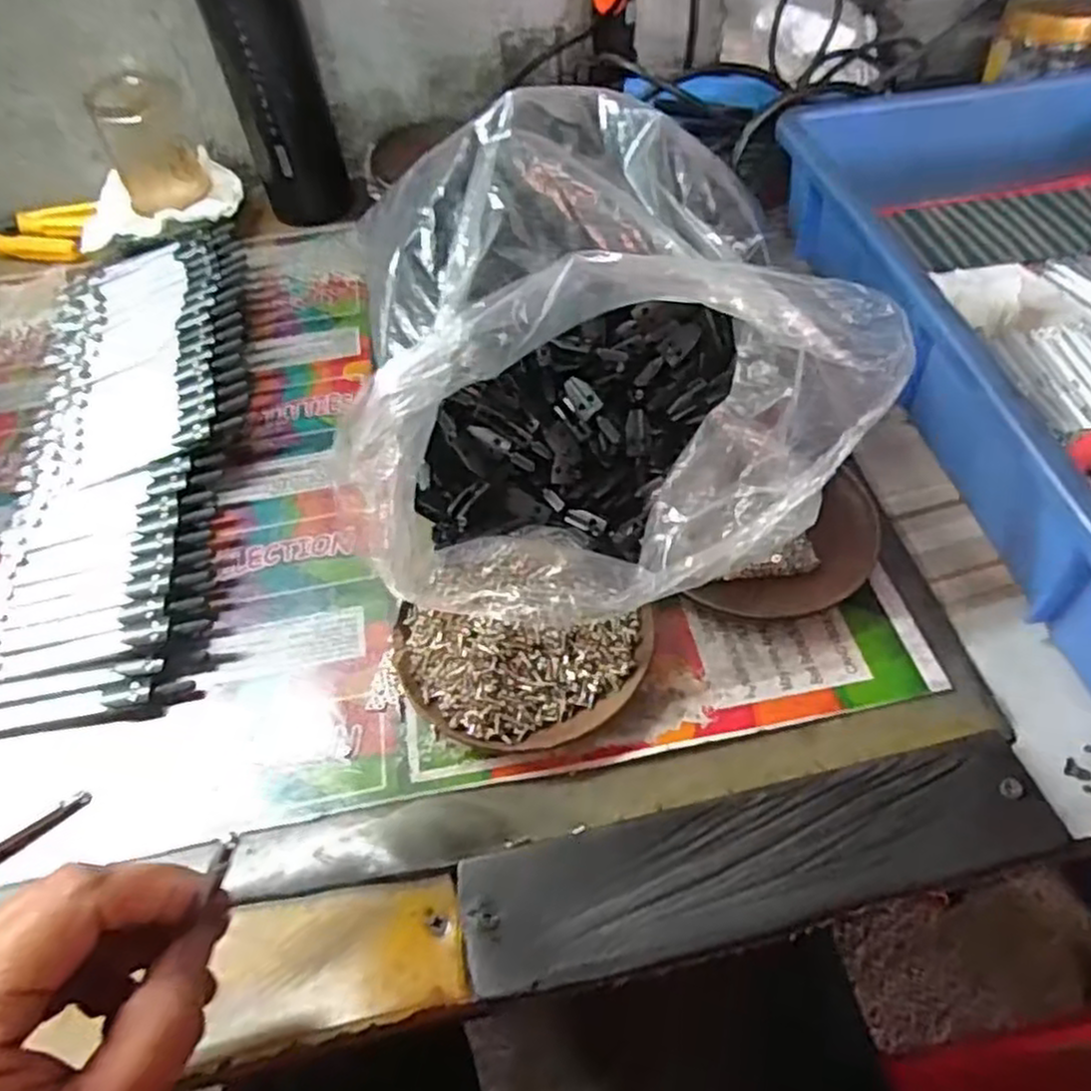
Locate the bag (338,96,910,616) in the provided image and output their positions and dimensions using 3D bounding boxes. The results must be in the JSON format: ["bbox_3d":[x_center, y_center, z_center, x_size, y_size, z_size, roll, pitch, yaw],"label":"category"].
[{"bbox_3d":[0.011,-0.077,0.362,0.202,0.143,0.216,-24,54,-14],"label":"bag"}]

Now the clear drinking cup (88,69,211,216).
[{"bbox_3d":[-0.292,-0.296,0.565,0.064,0.081,0.064,-21,54,-12],"label":"clear drinking cup"}]

